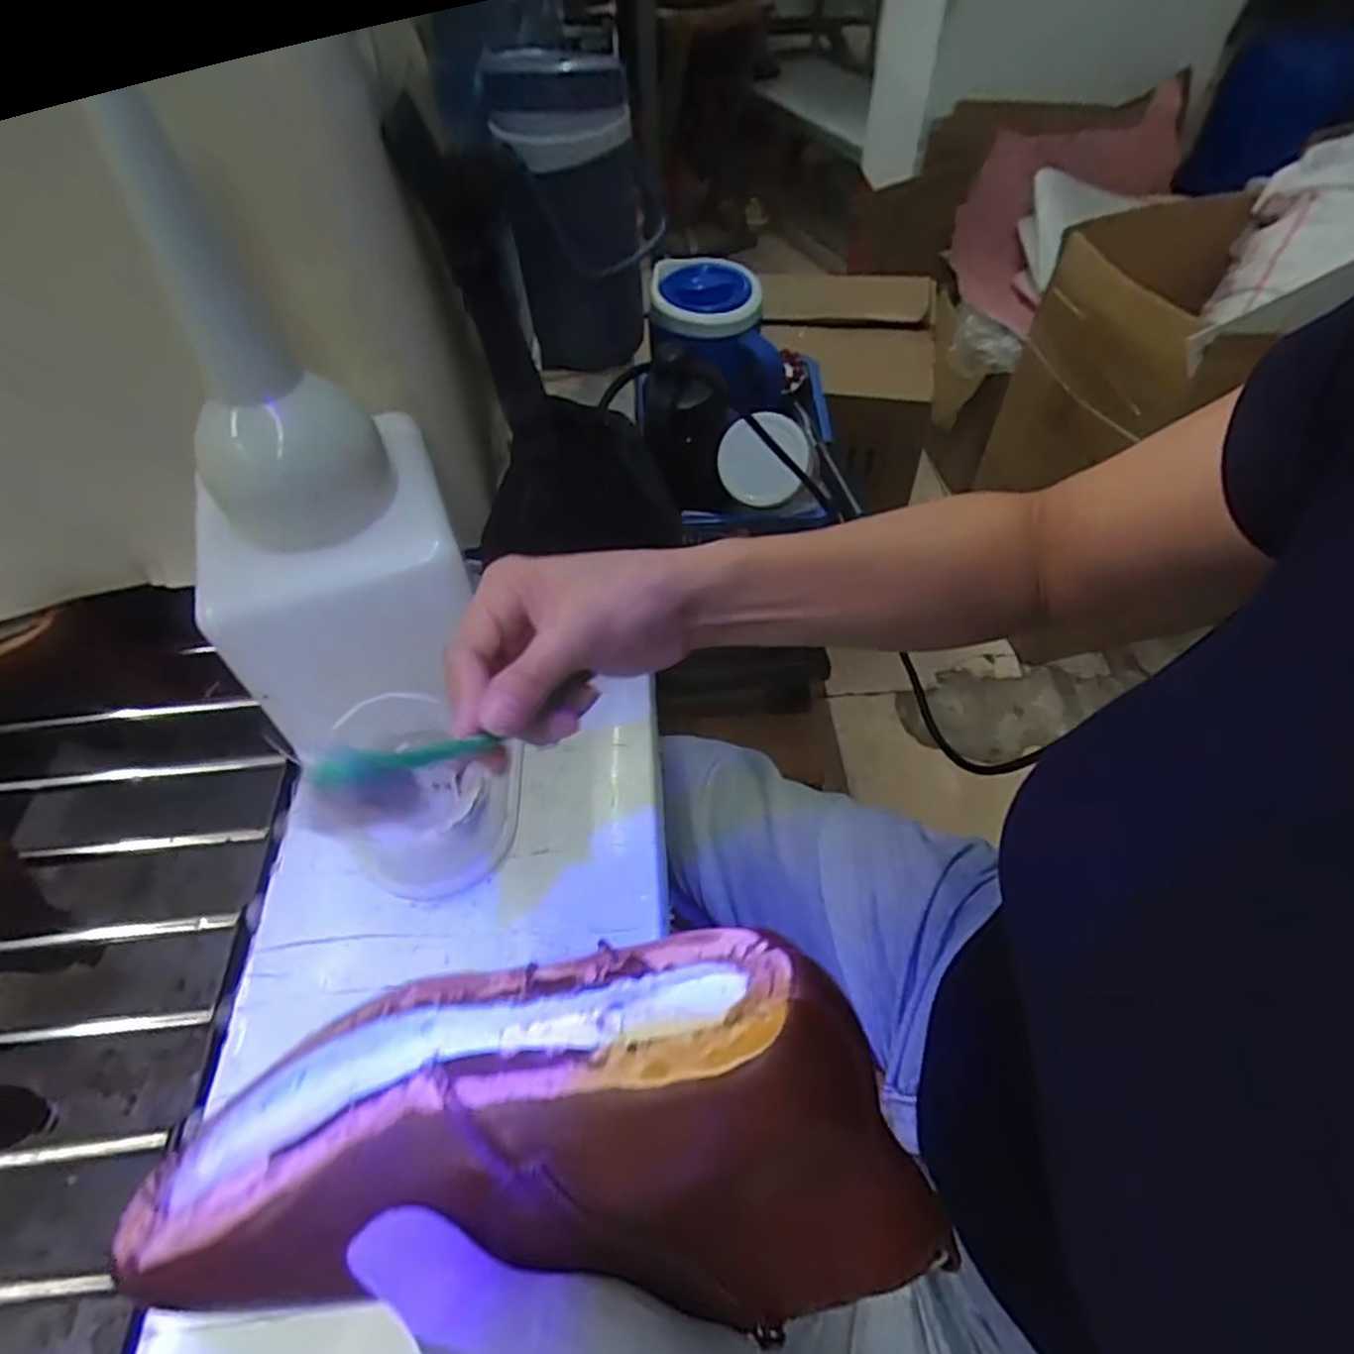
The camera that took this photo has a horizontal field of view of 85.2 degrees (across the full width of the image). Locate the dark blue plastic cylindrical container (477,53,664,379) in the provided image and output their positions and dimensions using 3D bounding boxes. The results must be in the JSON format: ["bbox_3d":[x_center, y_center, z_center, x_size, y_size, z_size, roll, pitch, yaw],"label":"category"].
[{"bbox_3d":[-0.095,-0.437,0.717,0.128,0.264,0.110,-9,53,-6],"label":"dark blue plastic cylindrical container"}]

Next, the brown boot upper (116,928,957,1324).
[{"bbox_3d":[-0.048,0.142,0.235,0.245,0.101,0.090,-5,53,5],"label":"brown boot upper"}]

